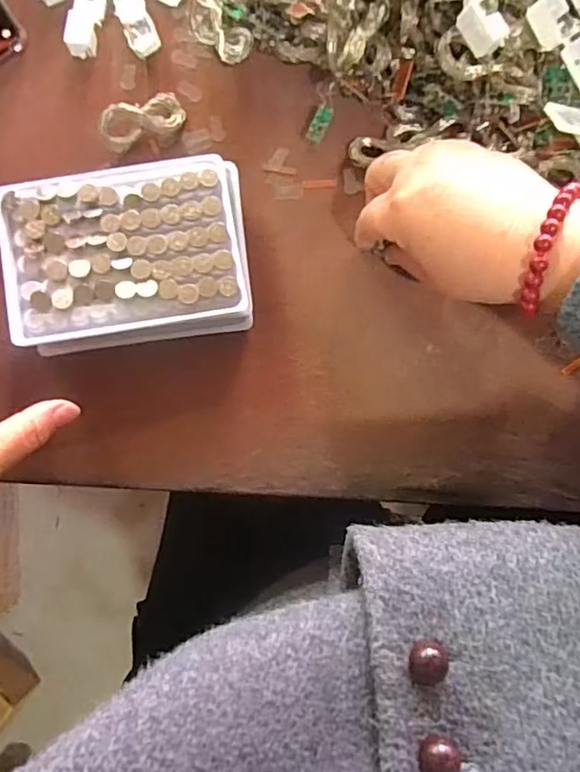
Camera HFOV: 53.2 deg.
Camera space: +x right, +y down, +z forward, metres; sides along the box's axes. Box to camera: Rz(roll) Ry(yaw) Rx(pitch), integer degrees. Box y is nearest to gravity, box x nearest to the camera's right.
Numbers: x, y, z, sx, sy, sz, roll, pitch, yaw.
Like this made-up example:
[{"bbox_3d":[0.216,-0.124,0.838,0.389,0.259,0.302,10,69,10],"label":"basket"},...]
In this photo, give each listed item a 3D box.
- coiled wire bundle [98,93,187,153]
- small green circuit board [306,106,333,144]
[{"bbox_3d":[-0.095,-0.170,0.369,0.054,0.020,0.026,-21,82,-2],"label":"coiled wire bundle"},{"bbox_3d":[0.019,-0.165,0.365,0.011,0.004,0.022,21,98,-11],"label":"small green circuit board"}]

